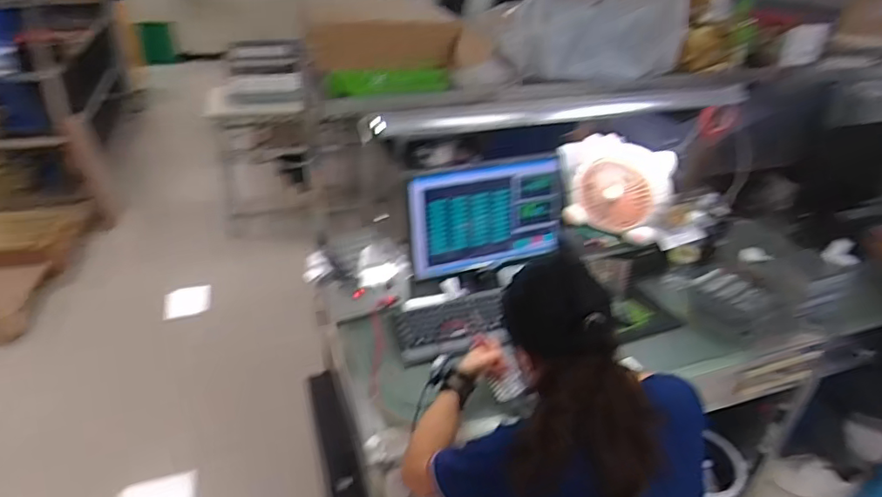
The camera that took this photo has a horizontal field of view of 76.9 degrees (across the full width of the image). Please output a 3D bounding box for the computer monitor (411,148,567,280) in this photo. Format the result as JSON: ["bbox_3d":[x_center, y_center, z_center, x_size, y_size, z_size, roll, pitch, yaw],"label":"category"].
[{"bbox_3d":[0.151,-0.077,1.459,0.478,0.303,0.089,-14,26,-14],"label":"computer monitor"}]

